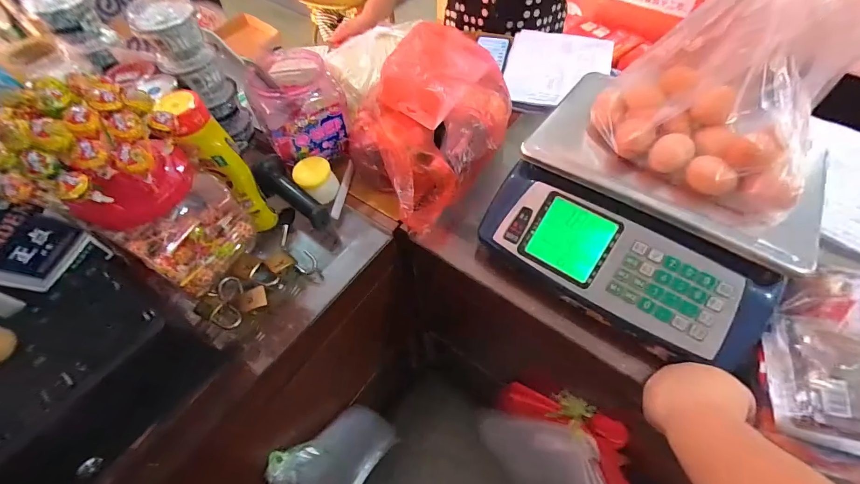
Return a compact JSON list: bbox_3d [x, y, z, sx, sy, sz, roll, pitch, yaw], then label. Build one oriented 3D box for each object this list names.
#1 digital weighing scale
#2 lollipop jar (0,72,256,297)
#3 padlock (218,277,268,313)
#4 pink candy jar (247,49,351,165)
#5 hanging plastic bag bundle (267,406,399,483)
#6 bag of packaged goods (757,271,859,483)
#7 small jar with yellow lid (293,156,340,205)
[{"bbox_3d":[0.276,-0.034,0.485,0.348,0.110,0.262,33,64,21],"label":"digital weighing scale"},{"bbox_3d":[-0.325,-0.051,0.433,0.122,0.248,0.142,30,63,20],"label":"lollipop jar"},{"bbox_3d":[-0.265,0.075,0.527,0.073,0.021,0.039,18,59,13],"label":"padlock"},{"bbox_3d":[-0.211,-0.213,0.618,0.120,0.113,0.116,-26,60,-14],"label":"pink candy jar"},{"bbox_3d":[-0.209,0.482,0.759,0.083,0.406,0.299,31,63,20],"label":"hanging plastic bag bundle"},{"bbox_3d":[0.463,0.128,0.388,0.178,0.062,0.218,15,59,11],"label":"bag of packaged goods"},{"bbox_3d":[-0.189,-0.104,0.620,0.061,0.054,0.067,-1,57,1],"label":"small jar with yellow lid"}]

